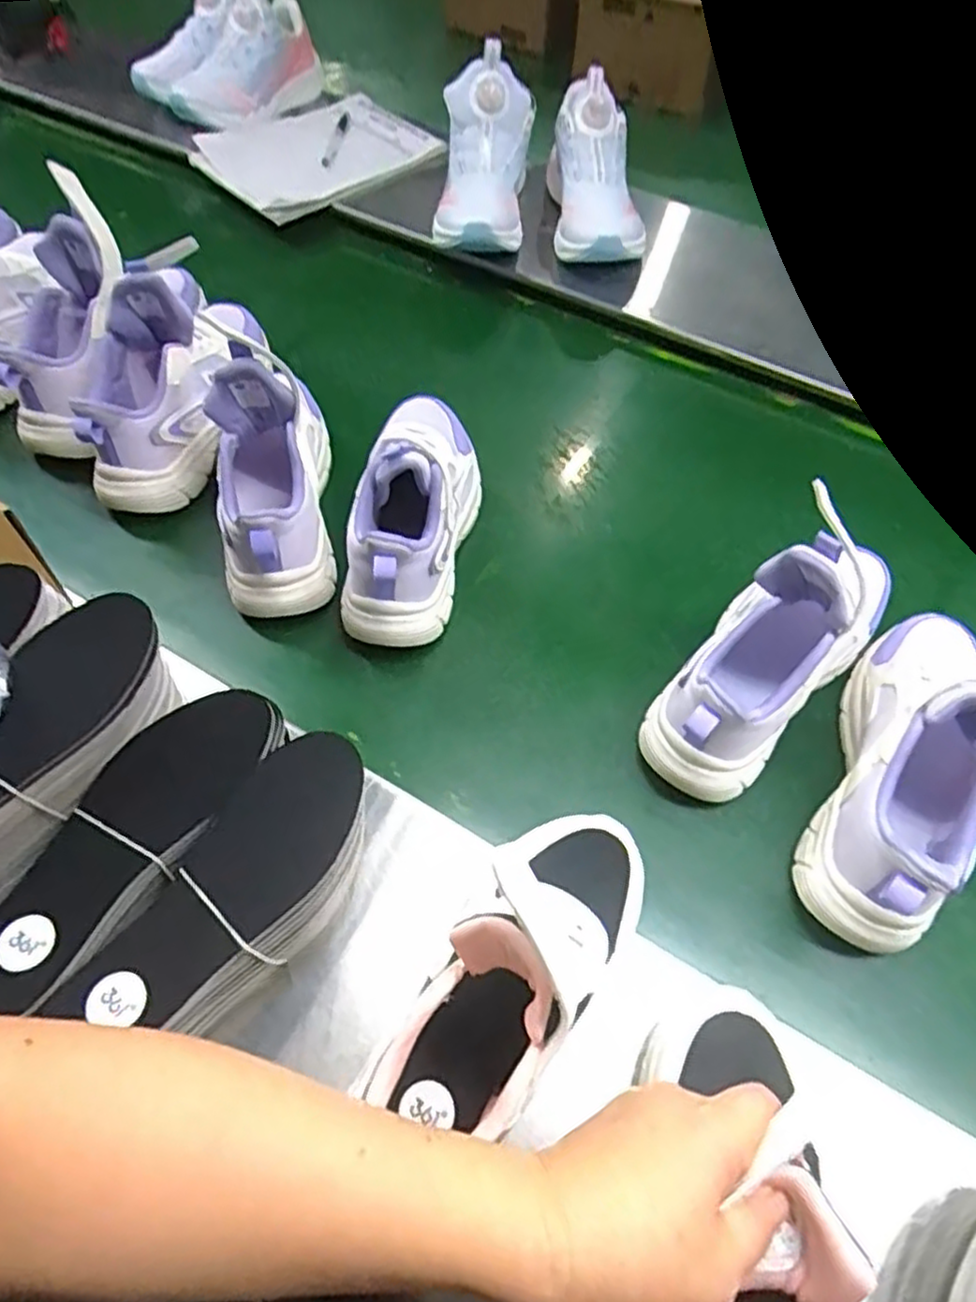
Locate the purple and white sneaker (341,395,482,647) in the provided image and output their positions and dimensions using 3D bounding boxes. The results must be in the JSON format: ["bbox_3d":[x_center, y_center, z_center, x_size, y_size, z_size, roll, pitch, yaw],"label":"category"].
[{"bbox_3d":[-0.056,-0.126,0.573,0.079,0.105,0.229,8,59,5],"label":"purple and white sneaker"}]

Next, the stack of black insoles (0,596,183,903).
[{"bbox_3d":[-0.262,0.068,0.418,0.073,0.074,0.203,25,62,15],"label":"stack of black insoles"}]

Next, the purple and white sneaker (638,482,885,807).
[{"bbox_3d":[0.205,-0.012,0.495,0.076,0.140,0.229,40,66,22],"label":"purple and white sneaker"}]

